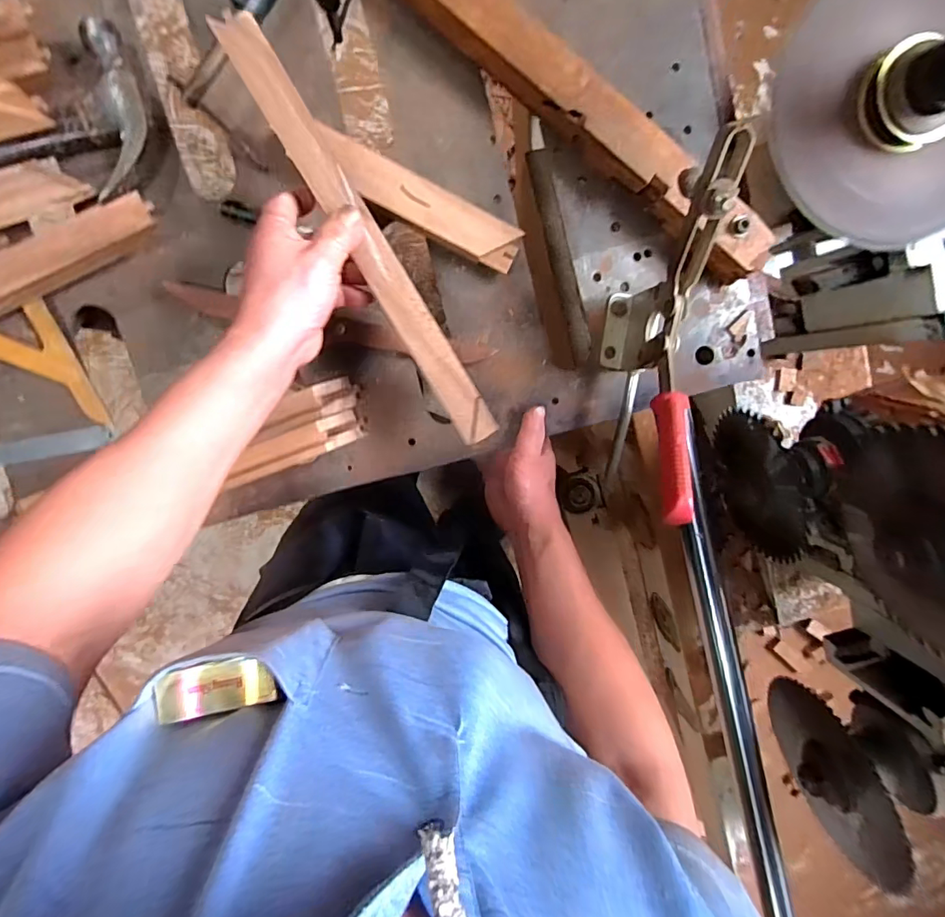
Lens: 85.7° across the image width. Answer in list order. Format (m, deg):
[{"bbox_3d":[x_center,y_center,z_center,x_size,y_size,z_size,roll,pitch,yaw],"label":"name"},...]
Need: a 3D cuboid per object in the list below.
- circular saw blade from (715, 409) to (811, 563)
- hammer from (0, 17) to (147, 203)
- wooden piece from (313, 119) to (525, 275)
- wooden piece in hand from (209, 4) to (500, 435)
[{"bbox_3d":[0.343,0.034,0.612,0.007,0.158,0.176,-15,110,-4],"label":"circular saw blade"},{"bbox_3d":[-0.453,-0.246,0.408,0.379,0.031,0.125,-15,100,-2],"label":"hammer"},{"bbox_3d":[-0.045,-0.220,0.440,0.185,0.020,0.041,26,96,-8],"label":"wooden piece"},{"bbox_3d":[-0.078,-0.157,0.387,0.029,0.014,0.337,-31,104,1],"label":"wooden piece in hand"}]

